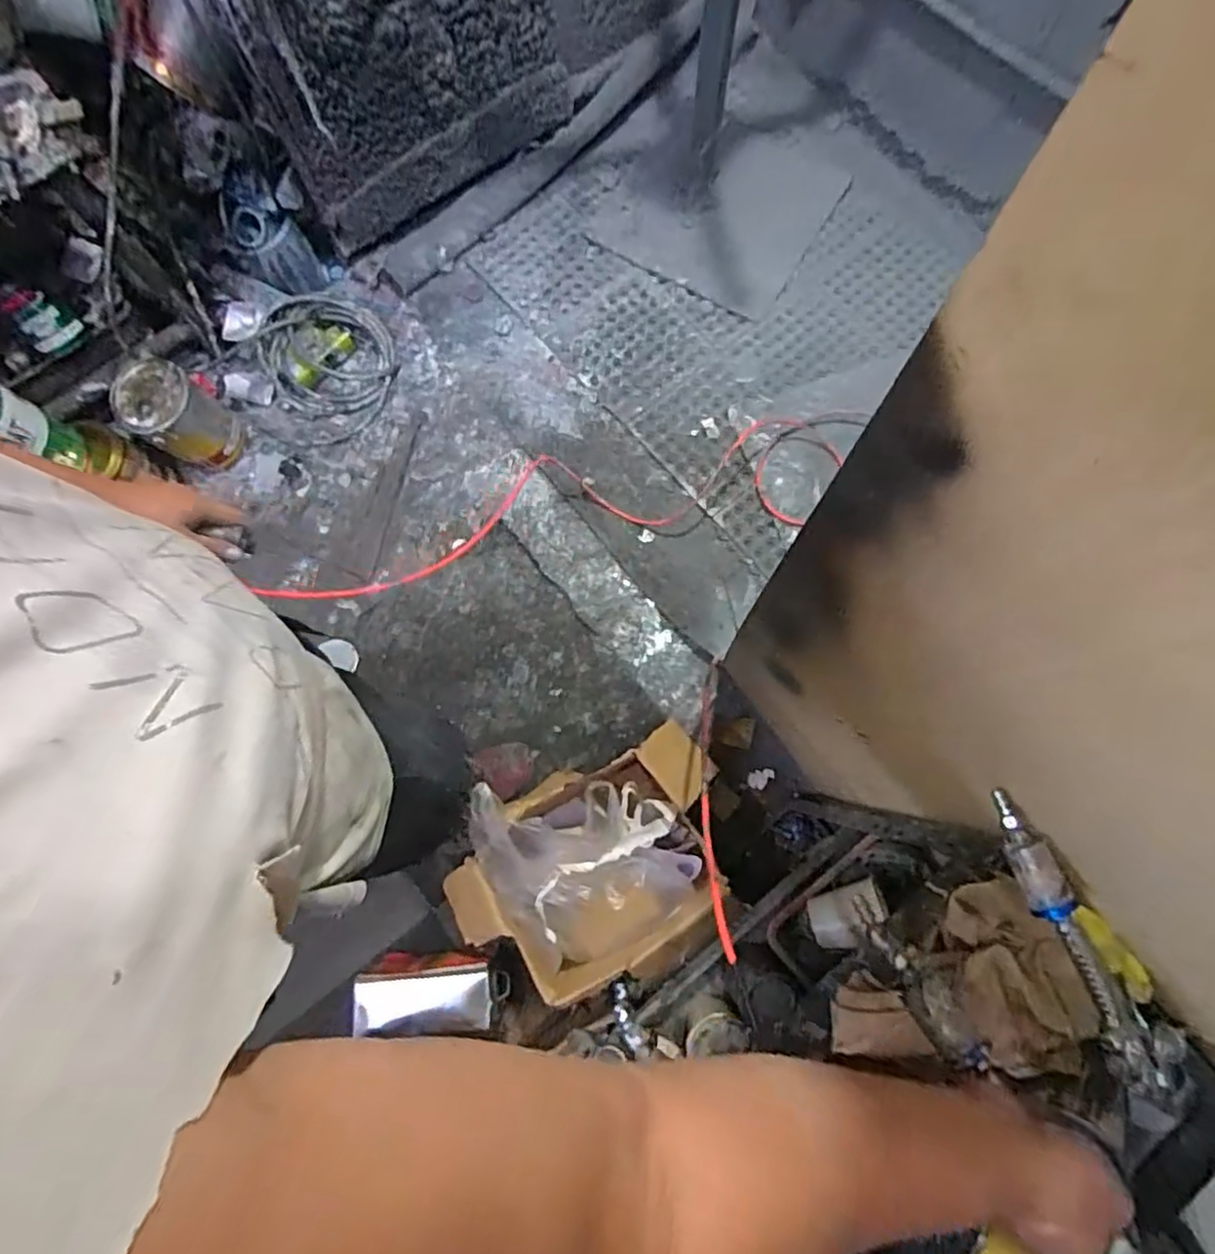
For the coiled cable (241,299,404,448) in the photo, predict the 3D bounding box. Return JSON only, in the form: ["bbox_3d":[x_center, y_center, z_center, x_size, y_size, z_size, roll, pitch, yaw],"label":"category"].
[{"bbox_3d":[-0.658,-0.621,1.546,0.301,0.085,0.319,0,76,2],"label":"coiled cable"}]

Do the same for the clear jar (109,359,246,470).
[{"bbox_3d":[-0.945,-0.459,1.455,0.201,0.211,0.171,37,80,10],"label":"clear jar"}]

